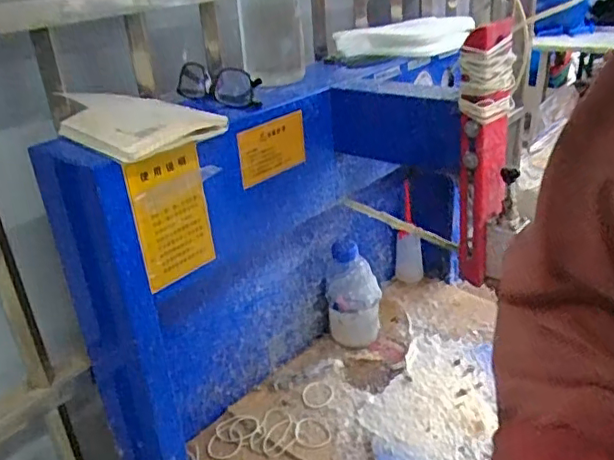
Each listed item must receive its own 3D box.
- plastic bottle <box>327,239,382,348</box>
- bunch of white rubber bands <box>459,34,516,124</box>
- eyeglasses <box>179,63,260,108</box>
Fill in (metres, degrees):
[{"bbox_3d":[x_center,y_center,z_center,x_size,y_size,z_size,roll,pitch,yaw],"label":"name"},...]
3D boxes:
[{"bbox_3d":[0.076,0.103,0.947,0.080,0.155,0.096,-2,26,4],"label":"plastic bottle"},{"bbox_3d":[0.176,-0.146,0.568,0.048,0.068,0.041,8,28,22],"label":"bunch of white rubber bands"},{"bbox_3d":[-0.100,-0.162,0.646,0.033,0.039,0.139,-24,33,-35],"label":"eyeglasses"}]

